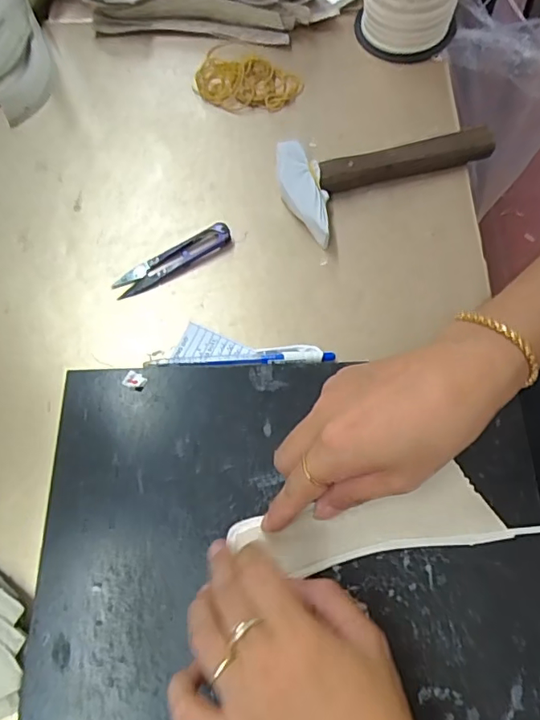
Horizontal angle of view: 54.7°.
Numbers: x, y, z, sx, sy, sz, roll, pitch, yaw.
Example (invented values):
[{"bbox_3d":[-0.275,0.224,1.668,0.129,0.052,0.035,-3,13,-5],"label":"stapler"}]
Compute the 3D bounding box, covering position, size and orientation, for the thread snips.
[{"bbox_3d":[-0.078,-0.081,0.421,0.101,0.009,0.020,-31,69,-11],"label":"thread snips"}]

